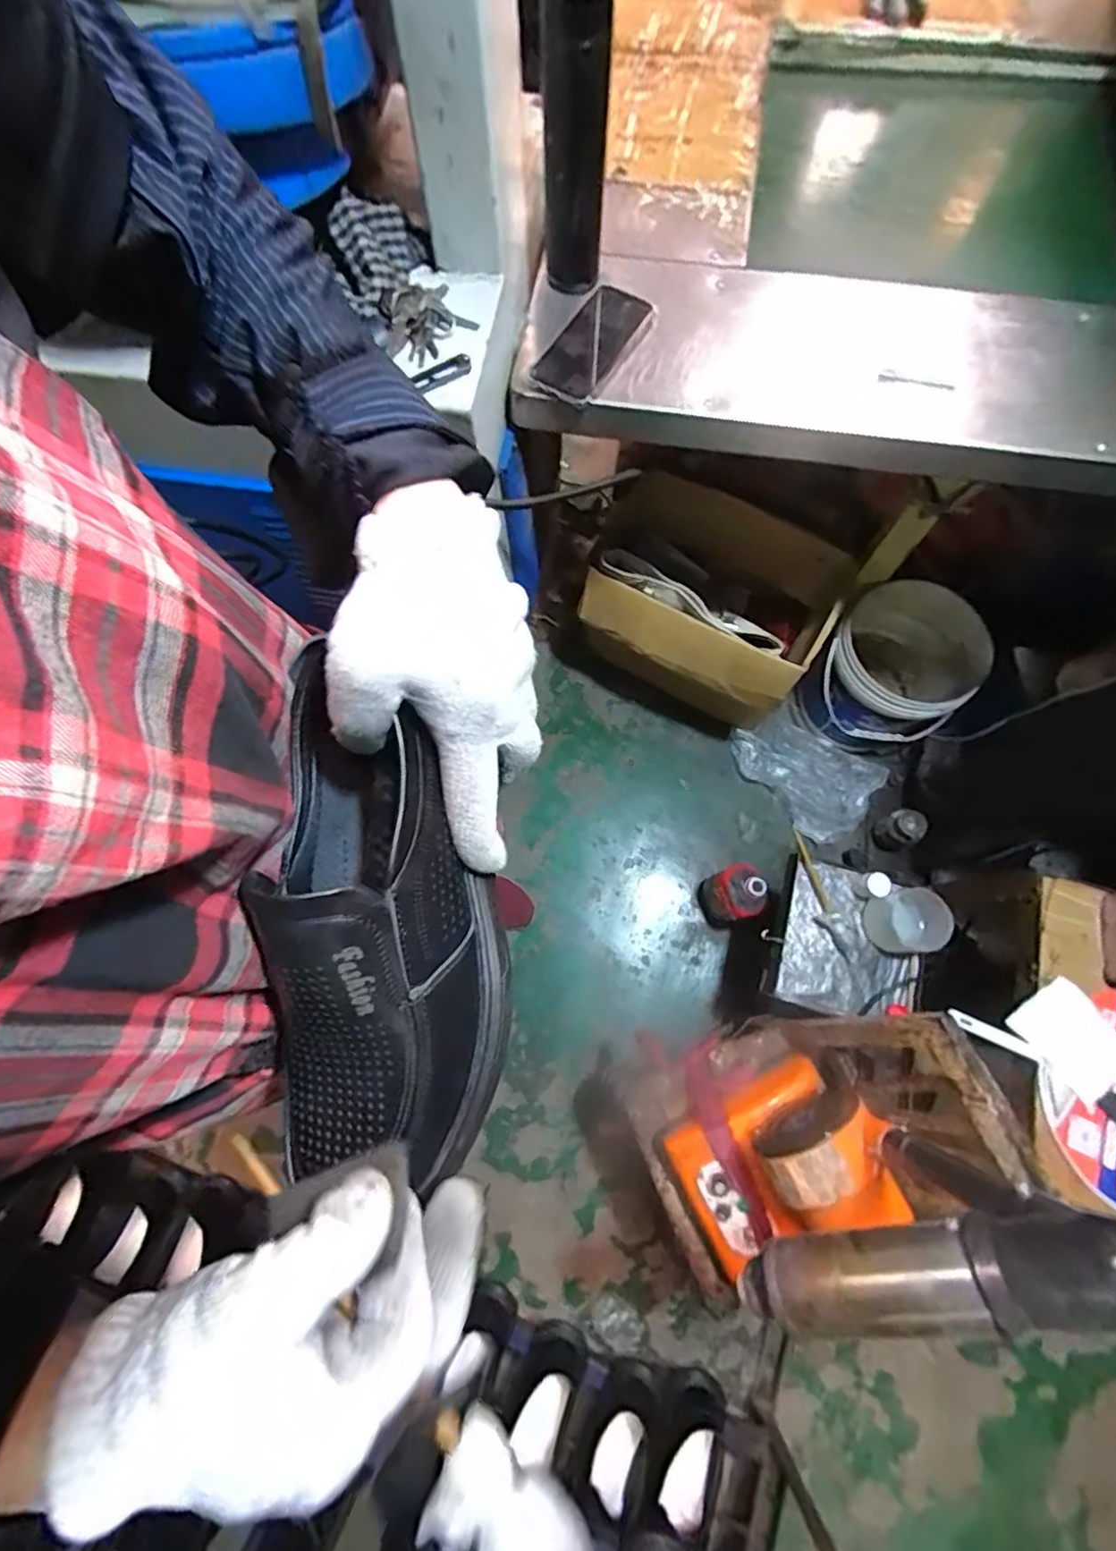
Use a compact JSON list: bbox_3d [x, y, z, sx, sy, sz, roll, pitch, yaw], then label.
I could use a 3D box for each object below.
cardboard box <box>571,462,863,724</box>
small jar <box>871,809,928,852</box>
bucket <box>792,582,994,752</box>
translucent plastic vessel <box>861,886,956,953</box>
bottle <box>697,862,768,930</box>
[{"bbox_3d":[0.274,-0.346,1.174,0.473,0.259,0.326,27,75,9],"label":"cardboard box"},{"bbox_3d":[0.679,0.112,1.197,0.061,0.124,0.070,-16,74,-4],"label":"small jar"},{"bbox_3d":[0.670,-0.204,1.223,0.258,0.254,0.248,0,73,1],"label":"bucket"},{"bbox_3d":[0.543,0.227,0.933,0.093,0.082,0.093,0,73,1],"label":"translucent plastic vessel"},{"bbox_3d":[0.330,0.227,1.122,0.081,0.232,0.103,-23,74,-6],"label":"bottle"}]

